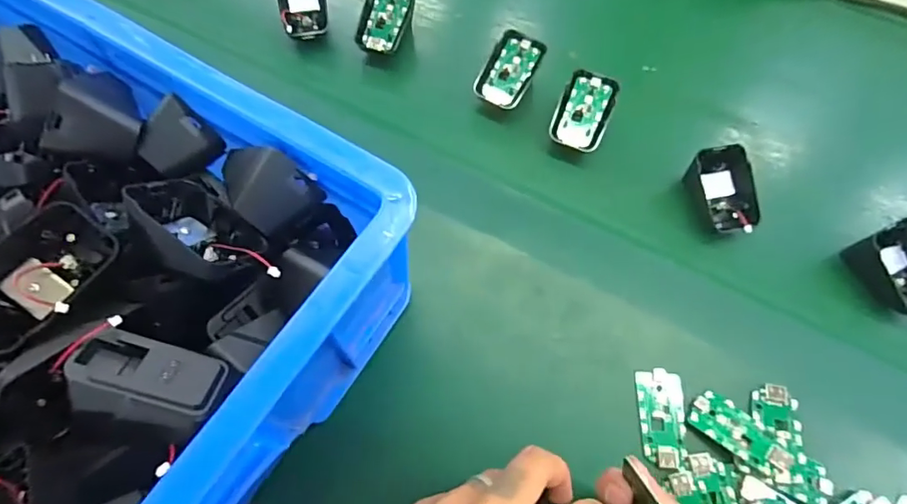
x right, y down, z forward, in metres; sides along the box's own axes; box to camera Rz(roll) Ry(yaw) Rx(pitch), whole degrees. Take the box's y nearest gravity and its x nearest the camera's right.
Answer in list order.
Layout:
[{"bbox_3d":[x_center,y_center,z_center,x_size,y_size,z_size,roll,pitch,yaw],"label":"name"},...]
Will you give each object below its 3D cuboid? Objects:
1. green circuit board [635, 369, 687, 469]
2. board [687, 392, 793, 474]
[{"bbox_3d":[0.146,0.116,0.355,0.031,0.004,0.064,4,66,0],"label":"green circuit board"},{"bbox_3d":[0.196,0.123,0.345,0.064,0.004,0.030,36,65,24],"label":"board"}]

